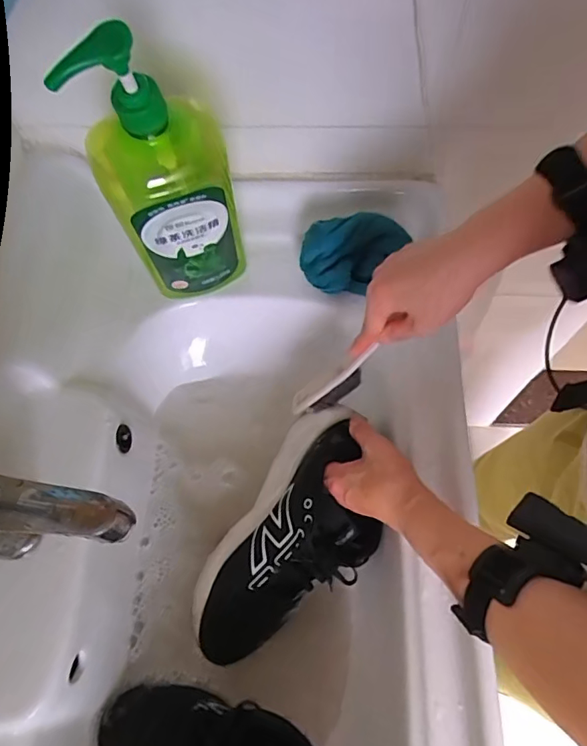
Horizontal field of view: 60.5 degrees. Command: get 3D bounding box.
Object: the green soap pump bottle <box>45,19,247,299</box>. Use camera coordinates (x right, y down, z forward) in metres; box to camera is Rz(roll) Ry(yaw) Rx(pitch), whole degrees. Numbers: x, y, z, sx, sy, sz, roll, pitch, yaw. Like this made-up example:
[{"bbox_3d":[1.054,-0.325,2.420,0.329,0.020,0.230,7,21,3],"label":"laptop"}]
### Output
[{"bbox_3d":[-0.110,-0.167,0.451,0.109,0.276,0.087,-17,65,-6],"label":"green soap pump bottle"}]

